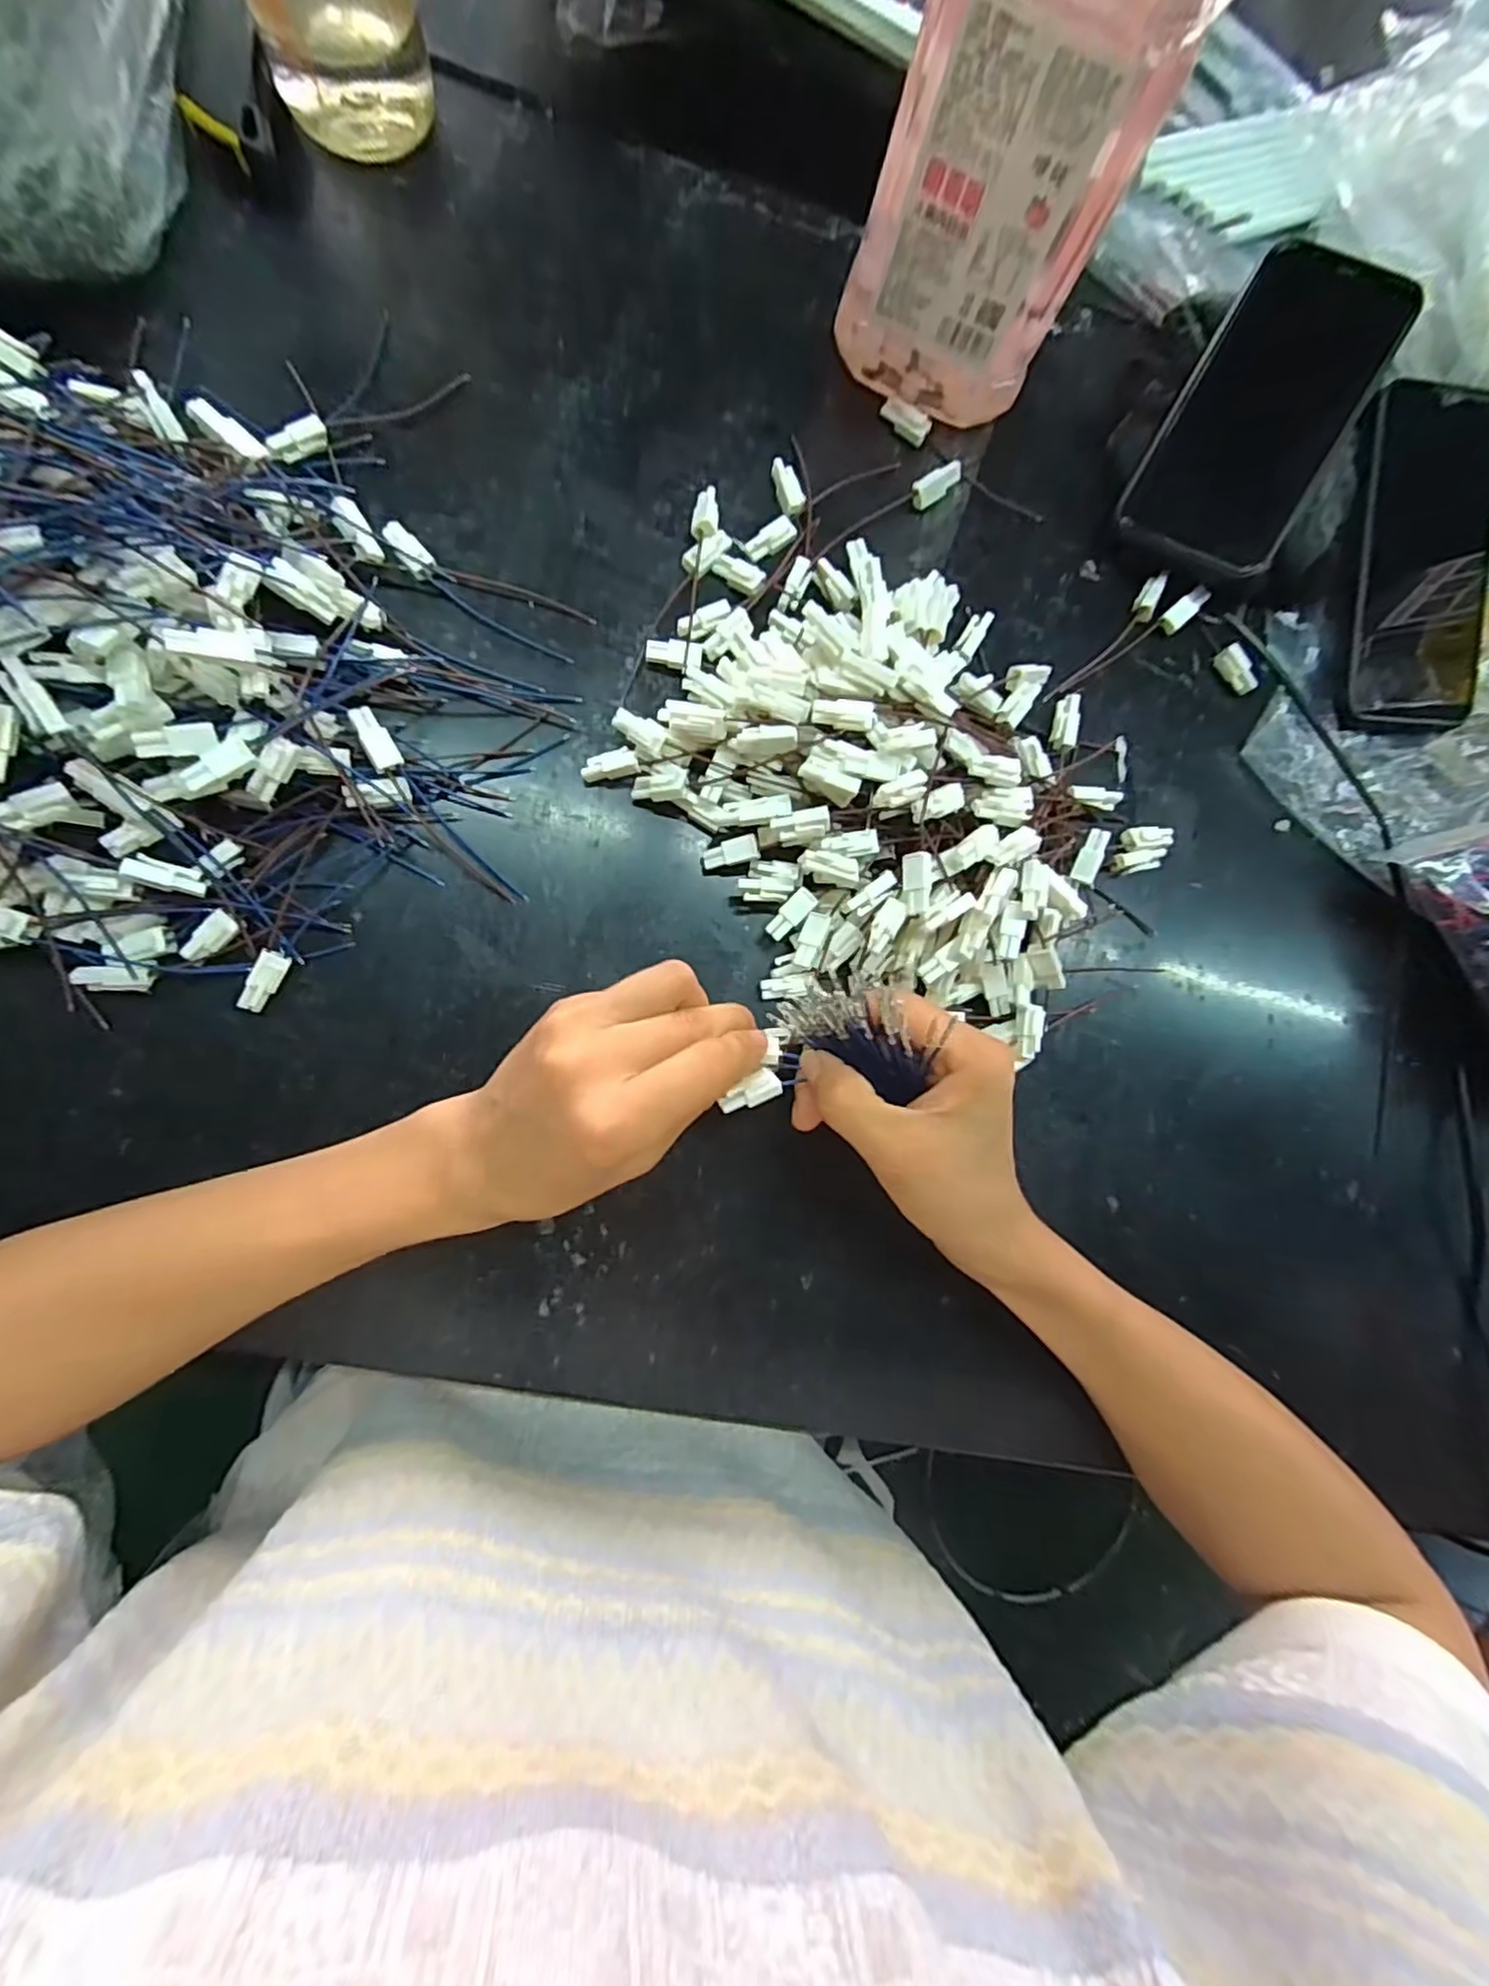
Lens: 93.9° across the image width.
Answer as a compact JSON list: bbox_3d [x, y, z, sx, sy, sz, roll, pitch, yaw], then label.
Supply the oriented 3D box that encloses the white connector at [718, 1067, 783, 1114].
[{"bbox_3d":[0.003,0.040,0.272,0.025,0.004,0.011,-27,89,-11],"label":"white connector"}]

